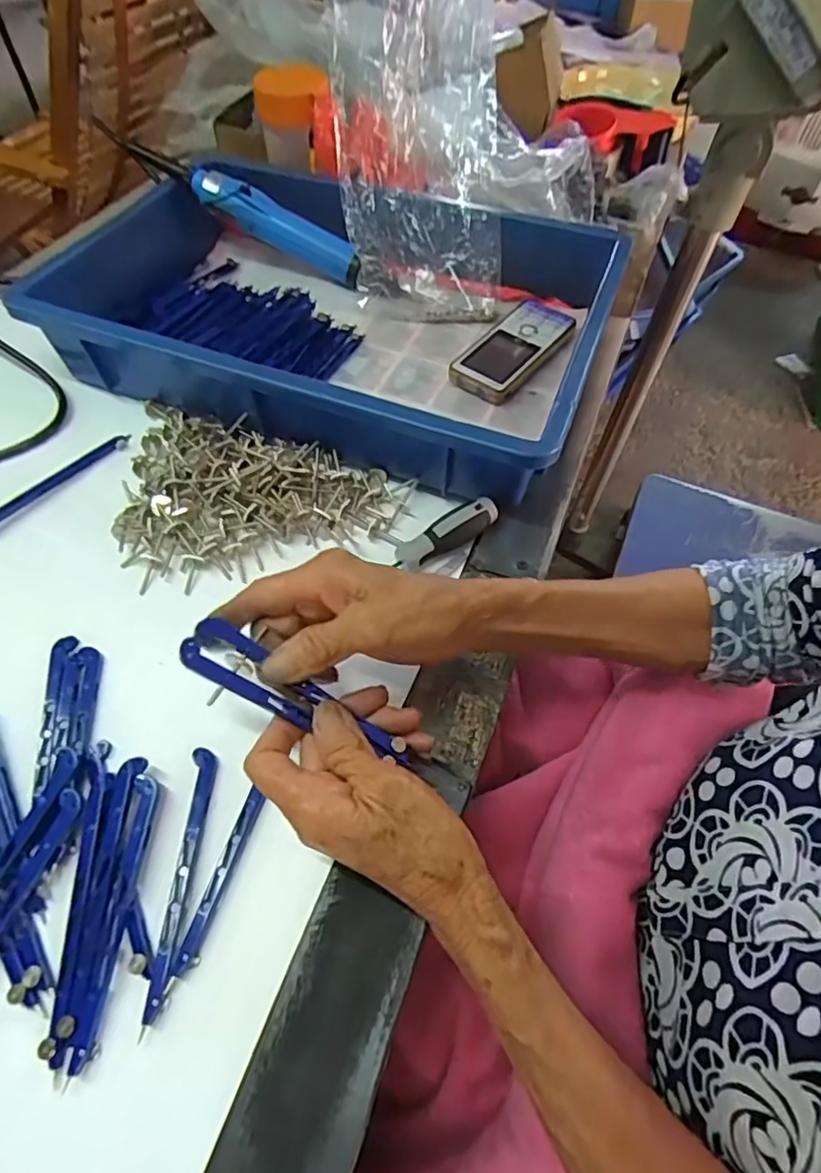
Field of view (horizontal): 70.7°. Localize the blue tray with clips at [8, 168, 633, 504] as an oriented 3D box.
[{"bbox_3d":[-0.082,-0.235,0.487,0.454,0.075,0.282,18,58,9],"label":"blue tray with clips"}]

